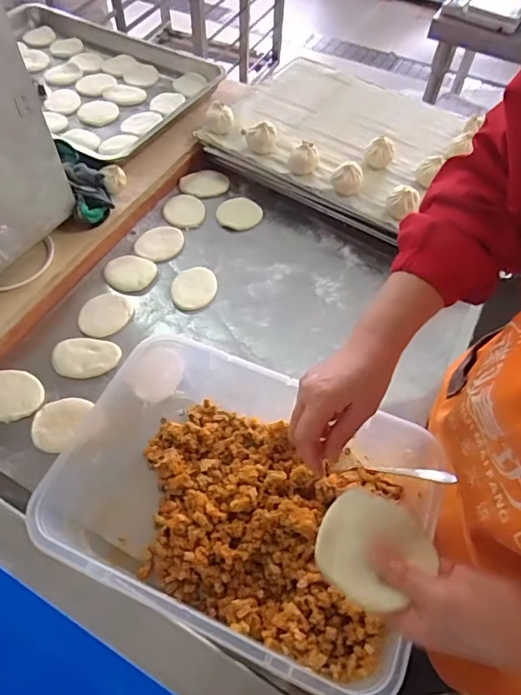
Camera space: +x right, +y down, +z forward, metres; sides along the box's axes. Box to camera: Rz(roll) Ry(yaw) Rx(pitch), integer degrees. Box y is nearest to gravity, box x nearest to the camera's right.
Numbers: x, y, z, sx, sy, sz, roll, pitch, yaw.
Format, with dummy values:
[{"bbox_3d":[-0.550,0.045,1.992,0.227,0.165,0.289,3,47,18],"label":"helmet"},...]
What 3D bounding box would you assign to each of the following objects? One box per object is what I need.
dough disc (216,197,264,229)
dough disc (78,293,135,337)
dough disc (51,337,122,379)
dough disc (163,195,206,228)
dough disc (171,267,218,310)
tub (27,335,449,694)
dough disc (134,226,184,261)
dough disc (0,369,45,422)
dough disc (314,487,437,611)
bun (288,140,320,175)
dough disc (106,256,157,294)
[{"bbox_3d":[-0.040,-0.258,0.902,0.085,0.010,0.085,2,56,-2],"label":"dough disc"},{"bbox_3d":[-0.248,-0.055,0.755,0.087,0.010,0.075,-22,60,-17],"label":"dough disc"},{"bbox_3d":[-0.266,0.016,0.712,0.101,0.014,0.066,5,56,0],"label":"dough disc"},{"bbox_3d":[-0.145,-0.259,0.890,0.076,0.013,0.078,2,56,-2],"label":"dough disc"},{"bbox_3d":[-0.112,-0.103,0.797,0.073,0.008,0.089,4,56,-1],"label":"dough disc"},{"bbox_3d":[-0.029,0.182,0.559,0.391,0.148,0.271,22,58,11],"label":"tub"},{"bbox_3d":[-0.181,-0.187,0.845,0.086,0.013,0.067,-15,59,-13],"label":"dough disc"},{"bbox_3d":[-0.360,0.066,0.670,0.082,0.013,0.092,-35,65,-23],"label":"dough disc"},{"bbox_3d":[0.094,0.168,0.393,0.091,0.012,0.085,2,55,-3],"label":"dough disc"},{"bbox_3d":[0.079,-0.343,0.850,0.049,0.039,0.046,2,56,-2],"label":"bun"},{"bbox_3d":[-0.223,-0.130,0.808,0.083,0.007,0.078,2,56,-2],"label":"dough disc"}]

